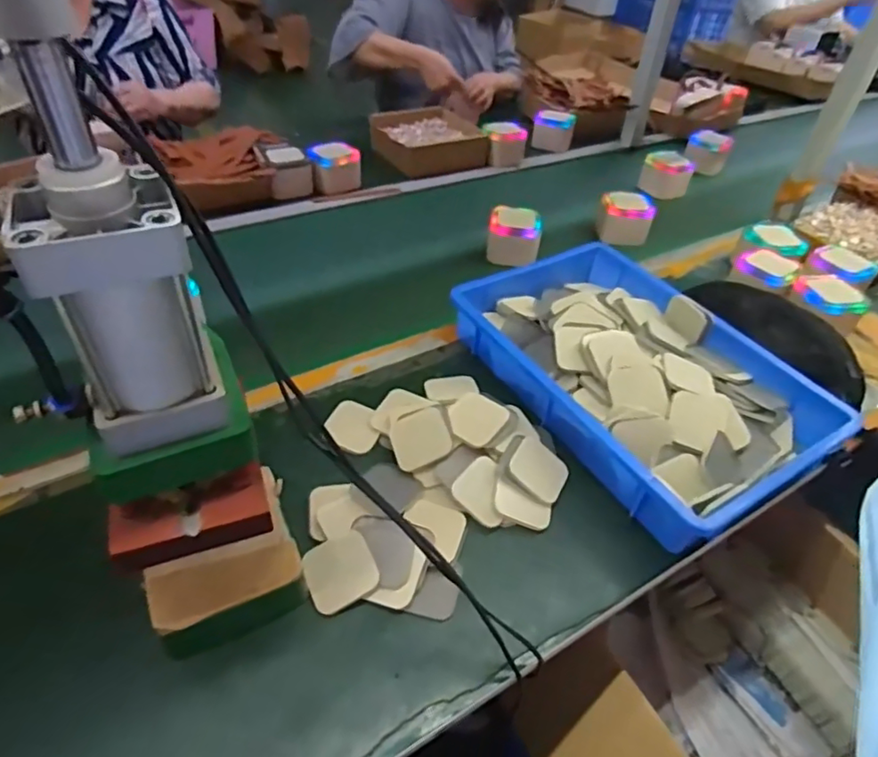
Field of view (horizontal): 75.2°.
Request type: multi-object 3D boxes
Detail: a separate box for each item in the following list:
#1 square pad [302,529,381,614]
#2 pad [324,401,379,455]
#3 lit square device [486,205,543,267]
[{"bbox_3d":[-0.096,0.185,0.552,0.065,0.004,0.067,-26,58,-11],"label":"square pad"},{"bbox_3d":[-0.102,0.058,0.690,0.063,0.005,0.064,25,51,8],"label":"pad"},{"bbox_3d":[0.132,-0.246,0.997,0.089,0.086,0.063,11,43,6],"label":"lit square device"}]

